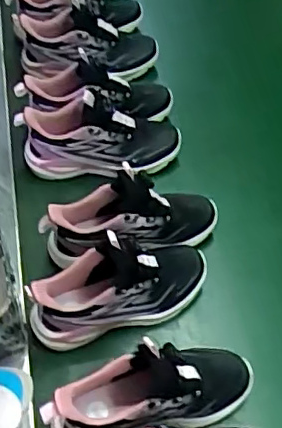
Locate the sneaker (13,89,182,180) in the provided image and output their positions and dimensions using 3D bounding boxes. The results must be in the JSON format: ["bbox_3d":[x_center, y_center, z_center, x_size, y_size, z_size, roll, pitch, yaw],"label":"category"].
[{"bbox_3d":[-0.063,-0.133,0.931,0.253,0.124,0.103,-3,54,-5],"label":"sneaker"}]

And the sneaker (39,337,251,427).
[{"bbox_3d":[0.016,0.211,0.701,0.246,0.146,0.089,-5,53,-22],"label":"sneaker"}]

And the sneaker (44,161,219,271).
[{"bbox_3d":[-0.011,-0.002,0.824,0.254,0.143,0.087,-16,57,-14],"label":"sneaker"}]

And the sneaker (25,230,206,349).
[{"bbox_3d":[-0.024,0.083,0.772,0.246,0.126,0.089,-16,56,-13],"label":"sneaker"}]

